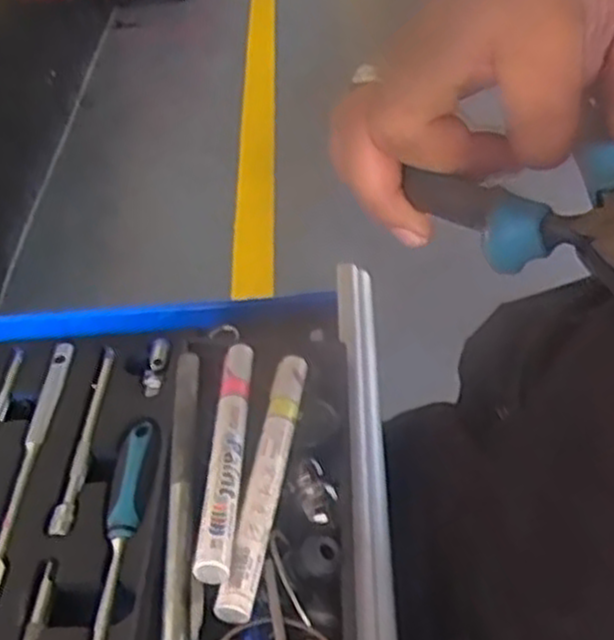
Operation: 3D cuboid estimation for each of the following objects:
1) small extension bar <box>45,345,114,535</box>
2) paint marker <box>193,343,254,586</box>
[{"bbox_3d":[-0.135,0.069,0.486,0.013,0.020,0.141,-4,42,5],"label":"small extension bar"},{"bbox_3d":[-0.037,0.061,0.380,0.014,0.017,0.136,-3,42,5],"label":"paint marker"}]

